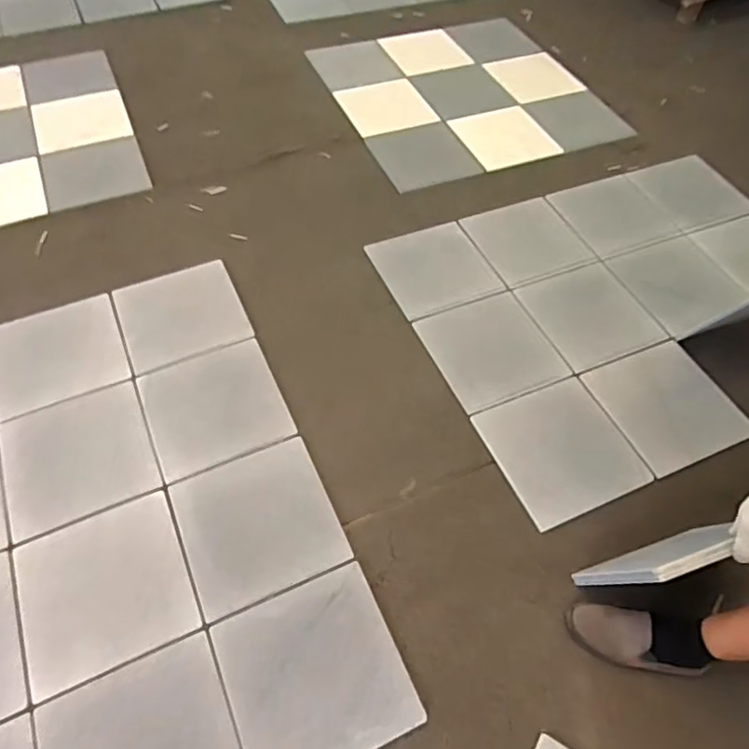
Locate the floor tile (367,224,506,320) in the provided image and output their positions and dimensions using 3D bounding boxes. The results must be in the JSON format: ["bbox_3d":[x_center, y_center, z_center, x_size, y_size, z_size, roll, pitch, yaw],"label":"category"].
[{"bbox_3d":[0.175,-0.314,1.704,0.299,0.015,0.302,-19,58,-15],"label":"floor tile"}]

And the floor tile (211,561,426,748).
[{"bbox_3d":[-0.108,0.543,1.069,0.302,0.018,0.302,-20,58,-16],"label":"floor tile"}]

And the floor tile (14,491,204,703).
[{"bbox_3d":[-0.528,0.413,1.149,0.305,0.017,0.305,-19,58,-16],"label":"floor tile"}]

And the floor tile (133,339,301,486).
[{"bbox_3d":[-0.383,0.072,1.409,0.304,0.019,0.323,-20,58,-16],"label":"floor tile"}]

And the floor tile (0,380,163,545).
[{"bbox_3d":[-0.667,0.178,1.323,0.302,0.013,0.313,-19,58,-16],"label":"floor tile"}]

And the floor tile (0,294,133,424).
[{"bbox_3d":[-0.803,-0.059,1.478,0.314,0.016,0.304,-20,58,-16],"label":"floor tile"}]

